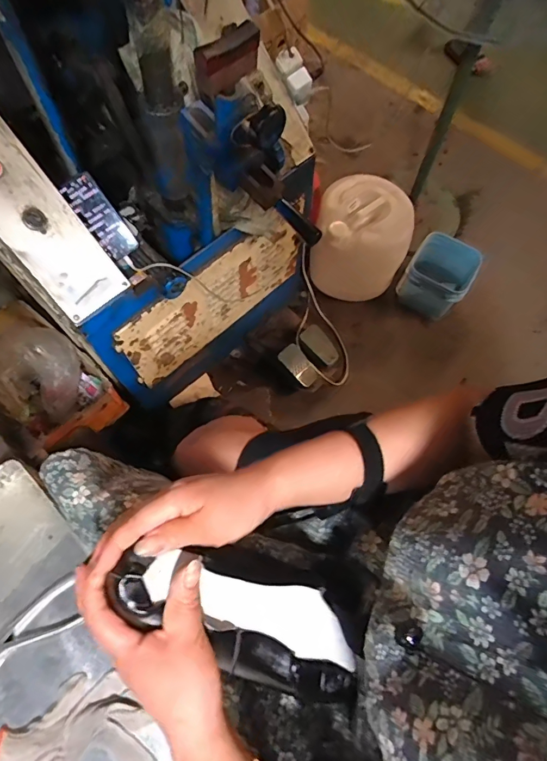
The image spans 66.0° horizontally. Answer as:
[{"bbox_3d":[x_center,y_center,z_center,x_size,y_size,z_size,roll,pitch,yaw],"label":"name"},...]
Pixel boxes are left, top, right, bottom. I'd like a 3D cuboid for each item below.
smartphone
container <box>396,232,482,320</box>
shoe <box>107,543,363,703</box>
[{"bbox_3d":[-0.331,-0.314,0.812,0.062,0.008,0.156,-34,117,2],"label":"smartphone"},{"bbox_3d":[0.576,-0.360,1.478,0.213,0.166,0.225,31,70,10],"label":"container"},{"bbox_3d":[-0.024,0.205,0.382,0.234,0.069,0.095,34,68,-18],"label":"shoe"}]

